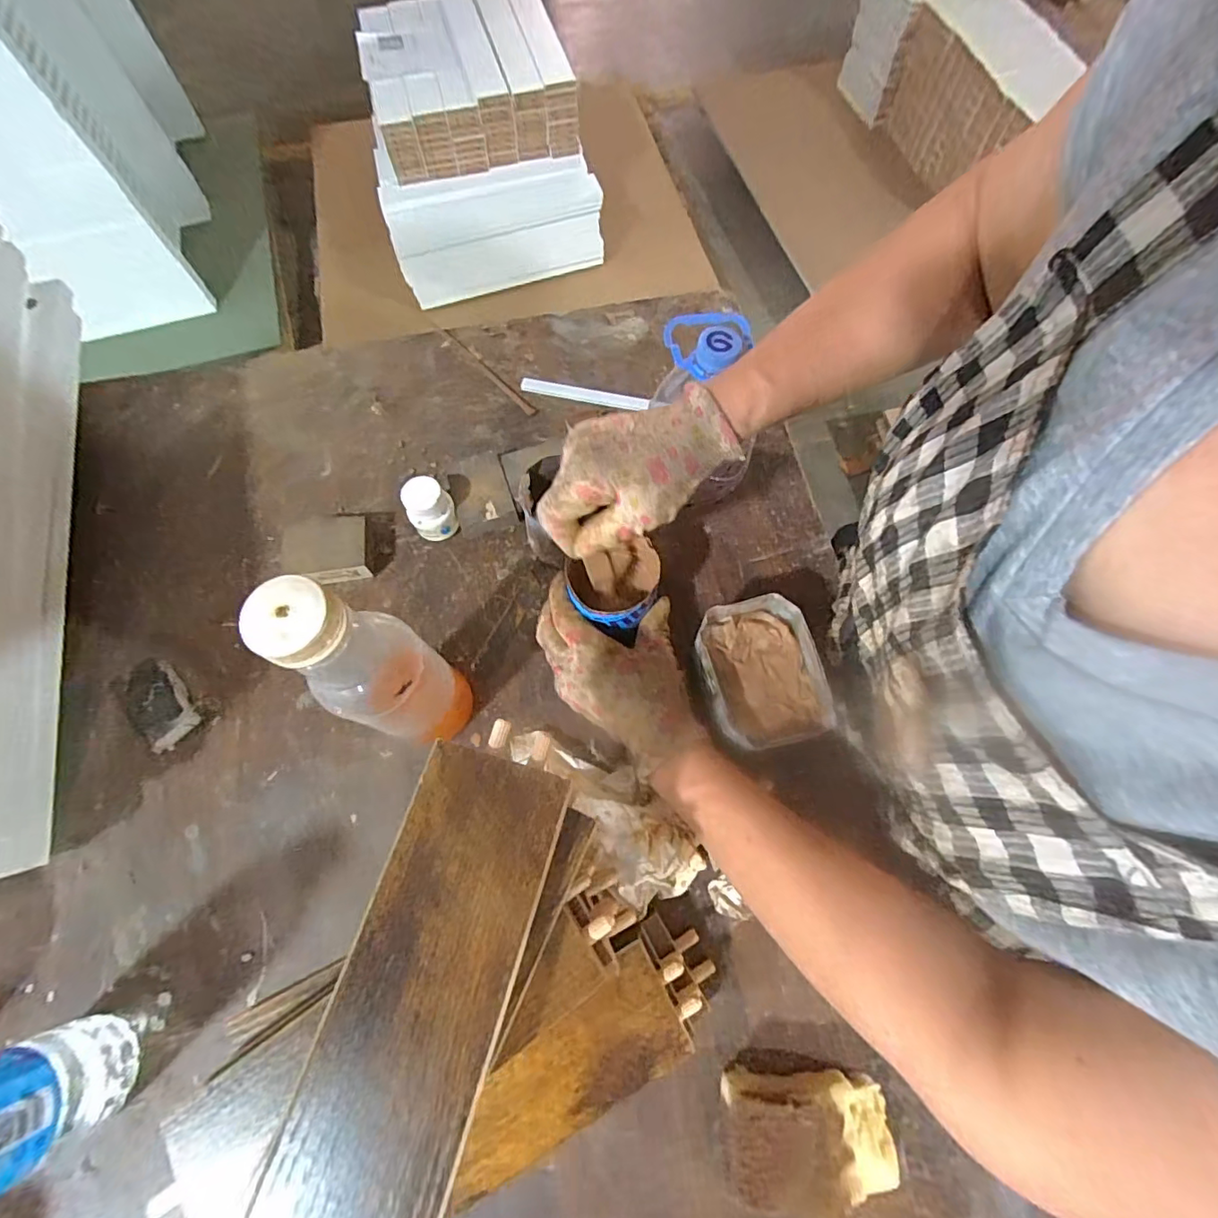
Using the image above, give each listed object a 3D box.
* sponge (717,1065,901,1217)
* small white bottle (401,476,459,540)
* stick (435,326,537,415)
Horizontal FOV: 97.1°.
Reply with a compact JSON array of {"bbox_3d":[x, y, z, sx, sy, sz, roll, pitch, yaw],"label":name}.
[{"bbox_3d":[0.116,0.308,0.316,0.100,0.046,0.050,1,69,1],"label":"sponge"},{"bbox_3d":[-0.154,-0.086,0.466,0.038,0.051,0.032,-30,72,-11],"label":"small white bottle"},{"bbox_3d":[-0.128,-0.248,0.553,0.009,0.004,0.160,-40,74,-14],"label":"stick"}]

